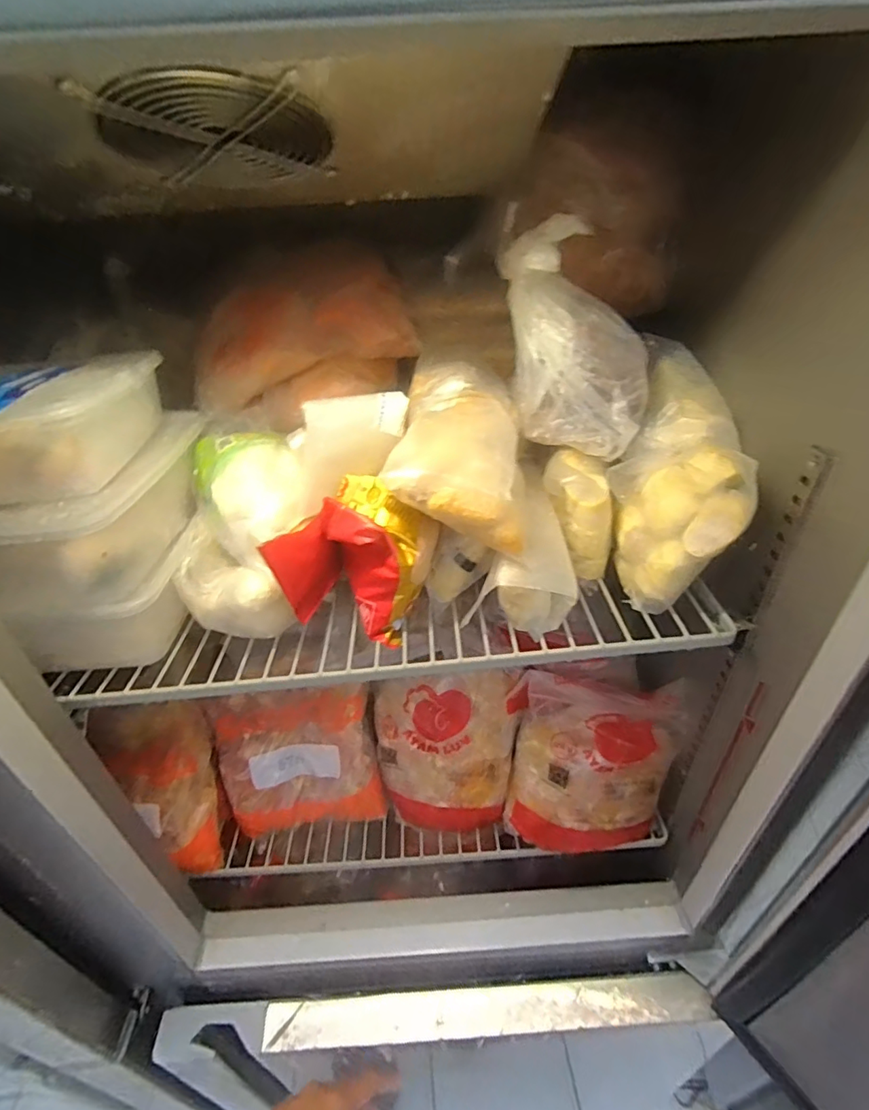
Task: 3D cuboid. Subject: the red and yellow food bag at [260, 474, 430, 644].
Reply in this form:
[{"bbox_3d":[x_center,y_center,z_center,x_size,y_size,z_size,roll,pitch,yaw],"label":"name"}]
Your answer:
[{"bbox_3d":[-0.059,0.008,0.388,0.109,0.103,0.062,-8,36,-6],"label":"red and yellow food bag"}]

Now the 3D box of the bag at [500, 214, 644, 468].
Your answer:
[{"bbox_3d":[0.098,-0.152,0.381,0.110,0.139,0.054,13,39,21],"label":"bag"}]

